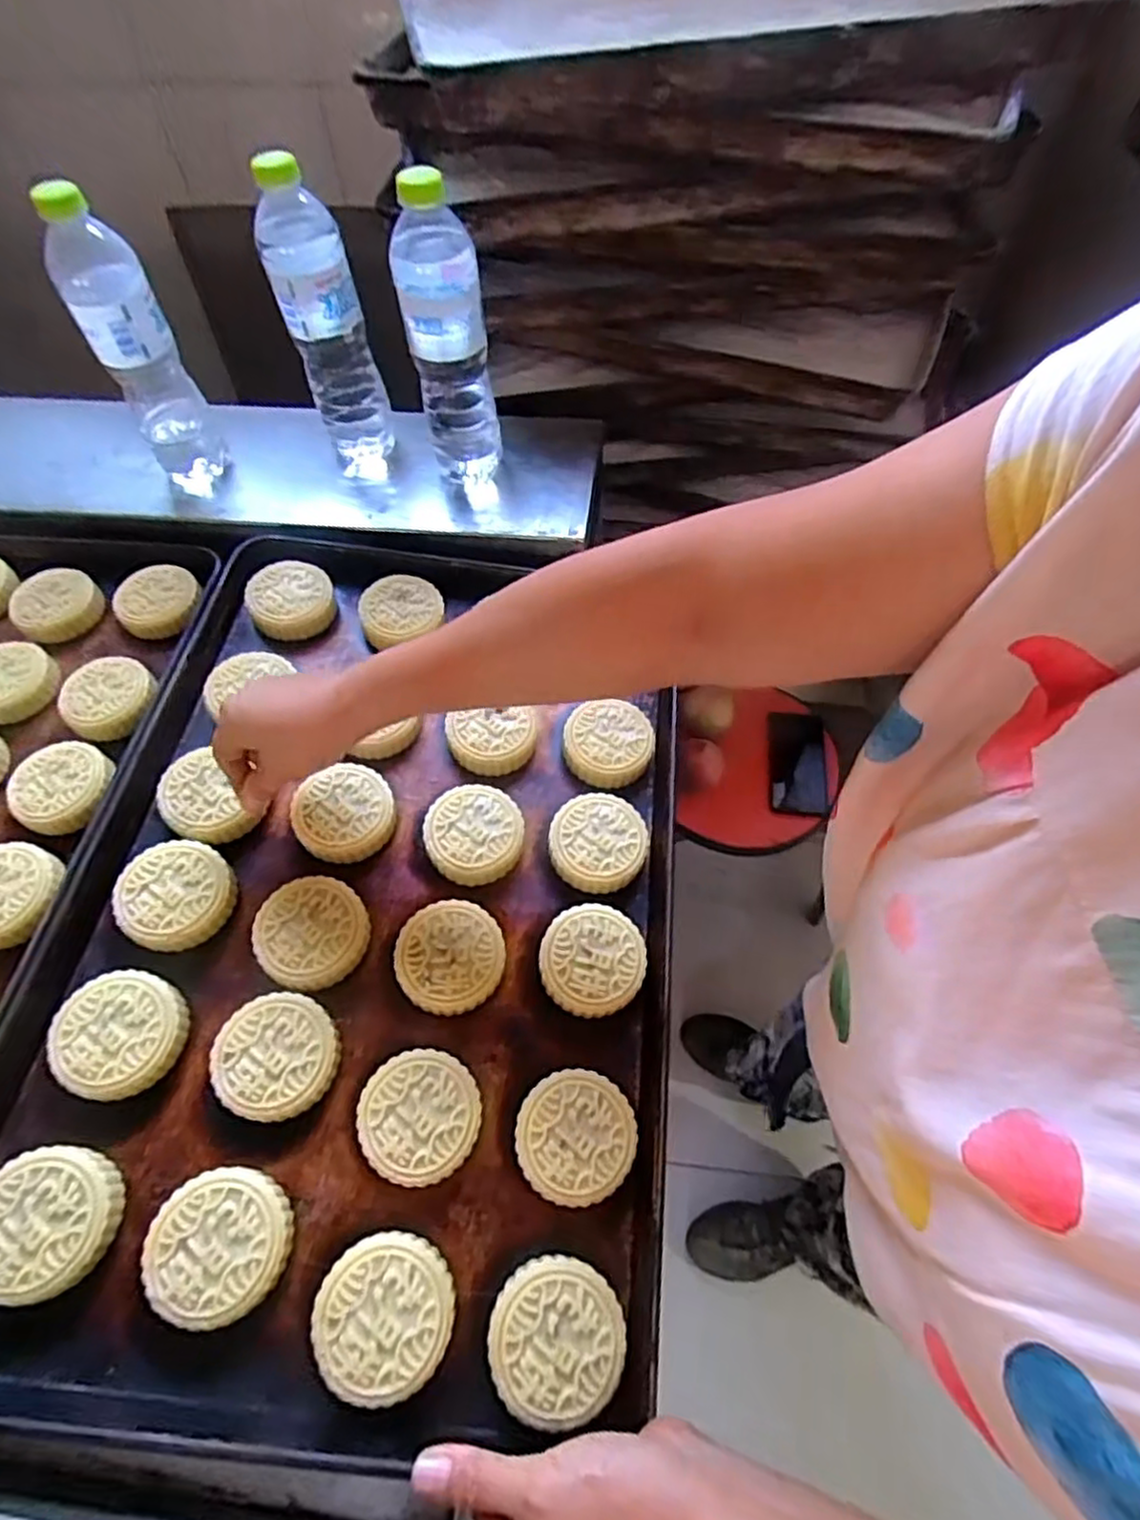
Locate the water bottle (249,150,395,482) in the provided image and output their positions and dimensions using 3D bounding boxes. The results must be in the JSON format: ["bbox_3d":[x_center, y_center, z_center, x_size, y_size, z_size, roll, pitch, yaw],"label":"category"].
[{"bbox_3d":[-0.206,-0.366,0.603,0.063,0.226,0.065,-3,50,-1],"label":"water bottle"}]

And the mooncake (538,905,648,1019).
[{"bbox_3d":[0.016,0.133,0.475,0.068,0.023,0.067,0,50,1],"label":"mooncake"}]

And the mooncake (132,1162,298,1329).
[{"bbox_3d":[-0.191,0.262,0.382,0.072,0.018,0.069,9,51,8],"label":"mooncake"}]

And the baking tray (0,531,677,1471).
[{"bbox_3d":[-0.131,0.082,0.499,0.399,0.035,0.590,7,61,-1],"label":"baking tray"}]

